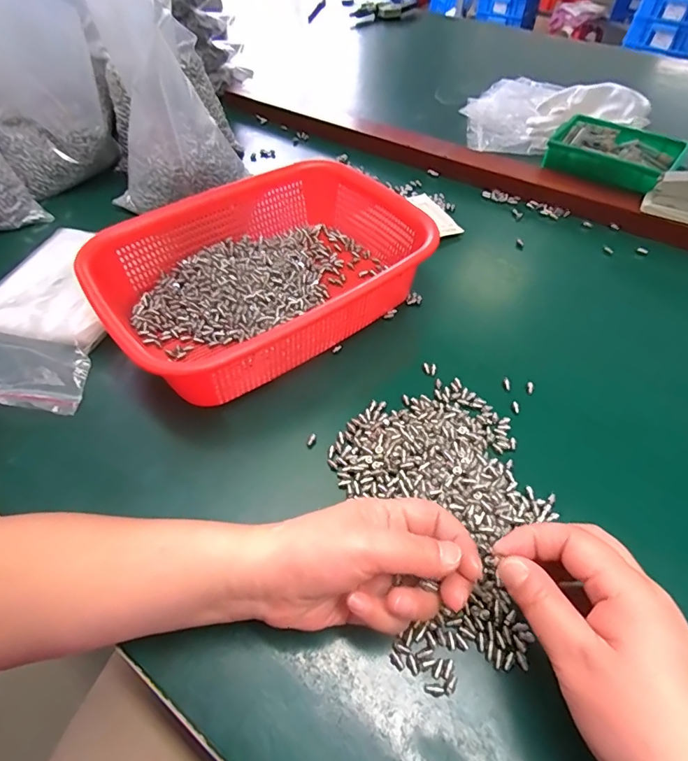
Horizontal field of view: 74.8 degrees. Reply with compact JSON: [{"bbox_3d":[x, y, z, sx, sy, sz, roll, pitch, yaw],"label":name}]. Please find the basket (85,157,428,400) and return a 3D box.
[{"bbox_3d":[-0.067,-0.101,0.426,0.296,0.078,0.209,-31,58,-21],"label":"basket"}]

